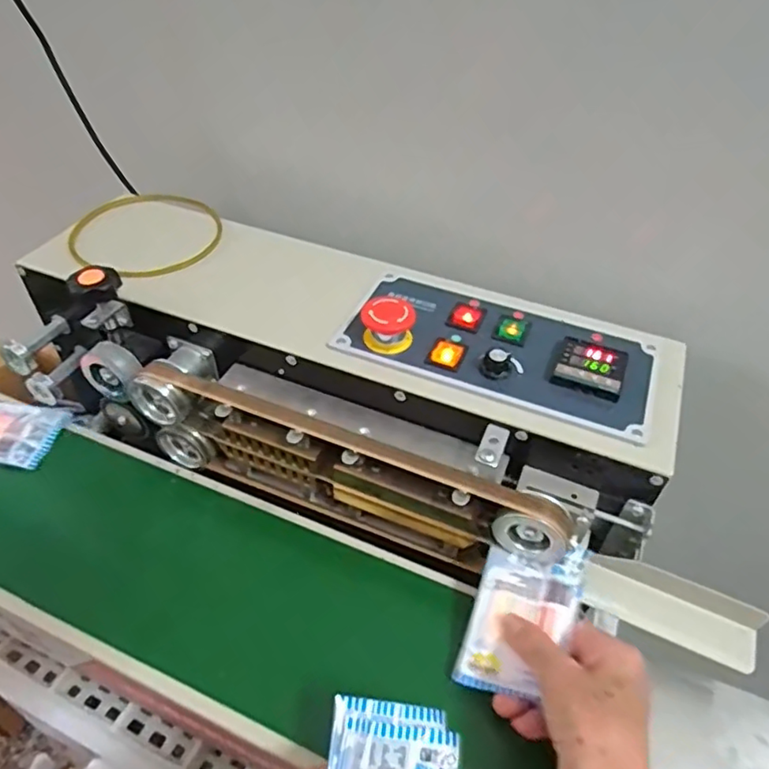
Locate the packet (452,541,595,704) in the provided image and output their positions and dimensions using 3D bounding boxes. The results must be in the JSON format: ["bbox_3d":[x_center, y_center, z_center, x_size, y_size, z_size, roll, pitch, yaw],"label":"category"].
[{"bbox_3d":[0.090,0.149,0.389,0.063,0.007,0.103,12,62,27],"label":"packet"}]

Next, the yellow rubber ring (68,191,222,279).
[{"bbox_3d":[-0.219,-0.141,0.548,0.132,0.009,0.142,1,44,-1],"label":"yellow rubber ring"}]

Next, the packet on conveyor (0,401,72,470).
[{"bbox_3d":[-0.338,0.040,0.523,0.103,0.016,0.067,4,44,3],"label":"packet on conveyor"}]

